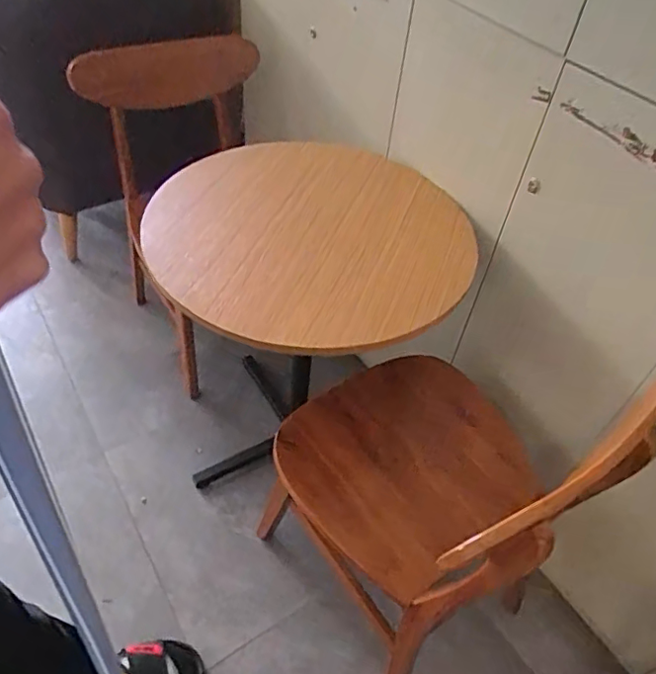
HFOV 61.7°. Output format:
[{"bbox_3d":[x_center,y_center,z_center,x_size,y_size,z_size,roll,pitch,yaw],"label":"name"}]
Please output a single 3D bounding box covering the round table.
[{"bbox_3d":[-0.022,0.045,1.236,0.522,0.746,0.564,4,48,-4],"label":"round table"}]

